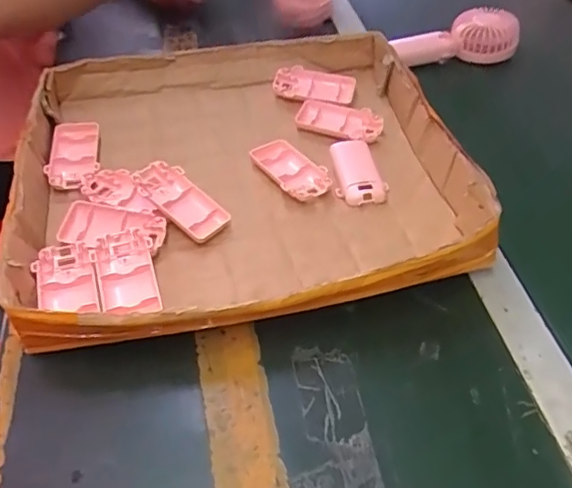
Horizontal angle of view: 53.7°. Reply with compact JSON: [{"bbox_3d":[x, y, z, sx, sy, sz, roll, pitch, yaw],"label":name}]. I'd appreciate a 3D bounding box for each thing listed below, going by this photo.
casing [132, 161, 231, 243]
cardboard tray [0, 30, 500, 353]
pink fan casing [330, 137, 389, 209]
[{"bbox_3d":[-0.099,-0.041,0.528,0.095,0.015,0.046,40,58,3],"label":"casing"},{"bbox_3d":[-0.043,-0.079,0.565,0.407,0.093,0.375,-7,46,-6],"label":"cardboard tray"},{"bbox_3d":[0.075,-0.075,0.586,0.050,0.020,0.092,-2,46,-1],"label":"pink fan casing"}]

